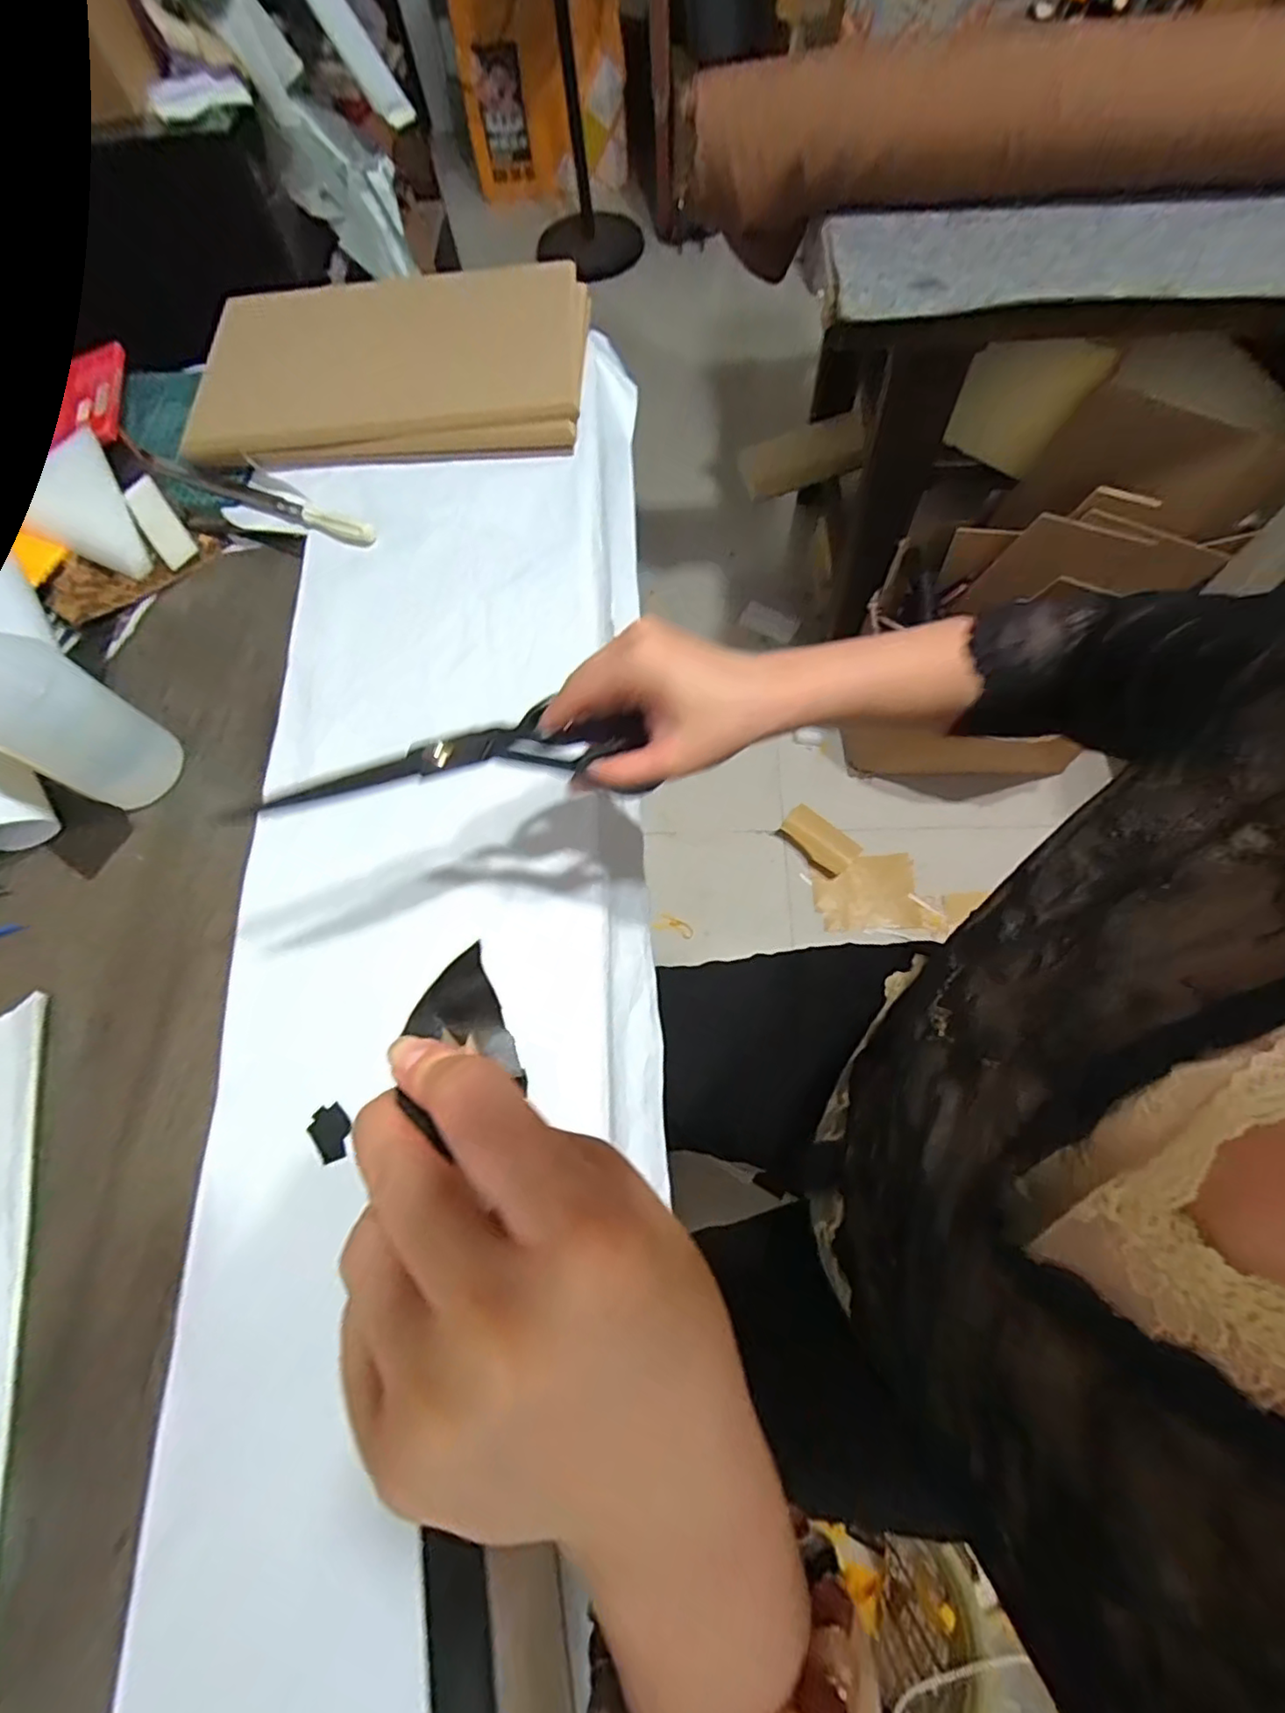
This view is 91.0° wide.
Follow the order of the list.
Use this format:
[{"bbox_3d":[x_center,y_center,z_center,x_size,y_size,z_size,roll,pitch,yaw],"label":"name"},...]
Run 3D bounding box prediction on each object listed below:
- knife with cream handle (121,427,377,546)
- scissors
[{"bbox_3d":[-0.399,-0.369,0.636,0.318,0.021,0.027,25,70,13],"label":"knife with cream handle"},{"bbox_3d":[-0.105,-0.050,0.352,0.211,0.015,0.069,-11,66,-7],"label":"scissors"}]

